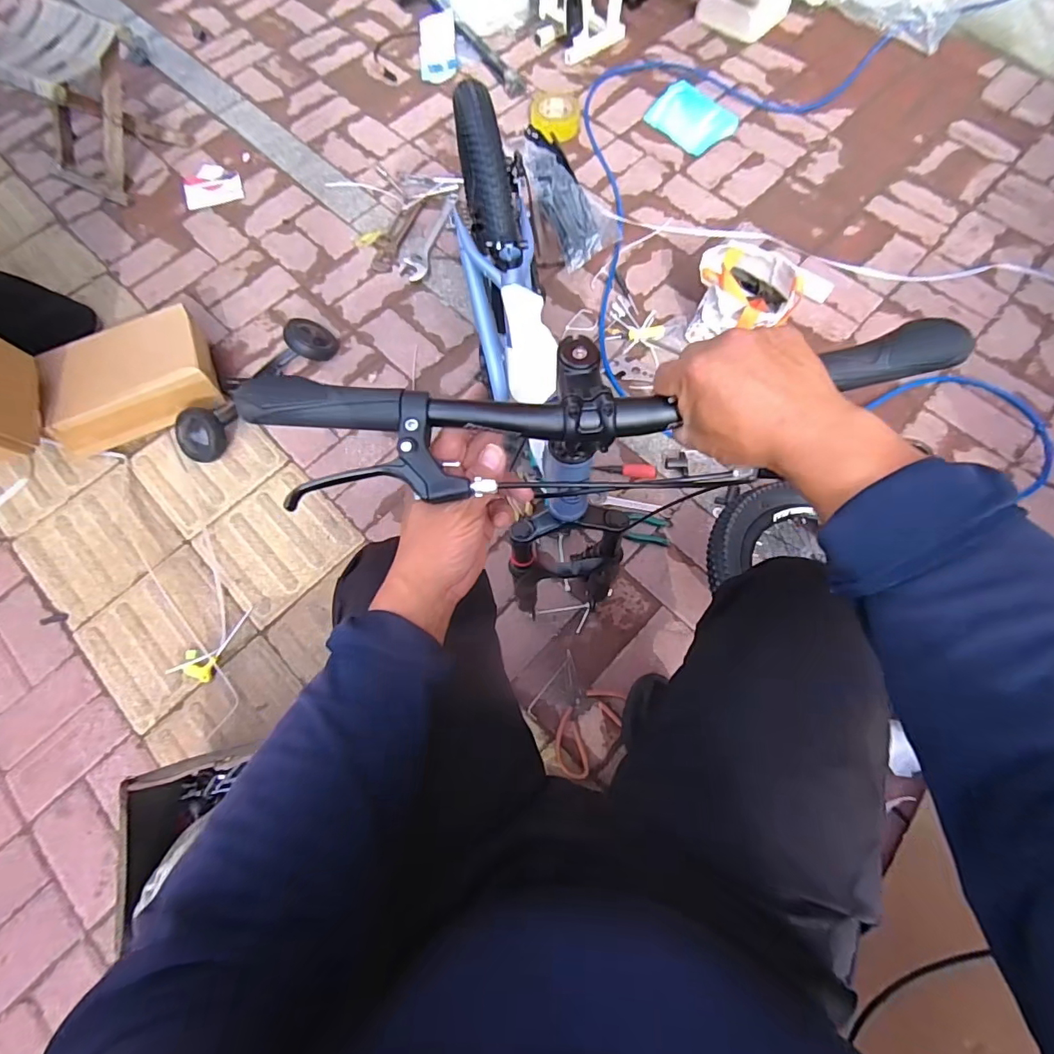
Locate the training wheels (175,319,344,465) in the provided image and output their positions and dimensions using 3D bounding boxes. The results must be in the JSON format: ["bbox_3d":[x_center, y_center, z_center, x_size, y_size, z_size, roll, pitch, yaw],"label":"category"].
[{"bbox_3d":[-0.573,-0.302,1.063,0.105,0.072,0.395,37,75,15],"label":"training wheels"}]

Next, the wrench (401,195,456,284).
[{"bbox_3d":[-0.244,-0.719,1.237,0.068,0.013,0.284,15,71,8],"label":"wrench"}]

